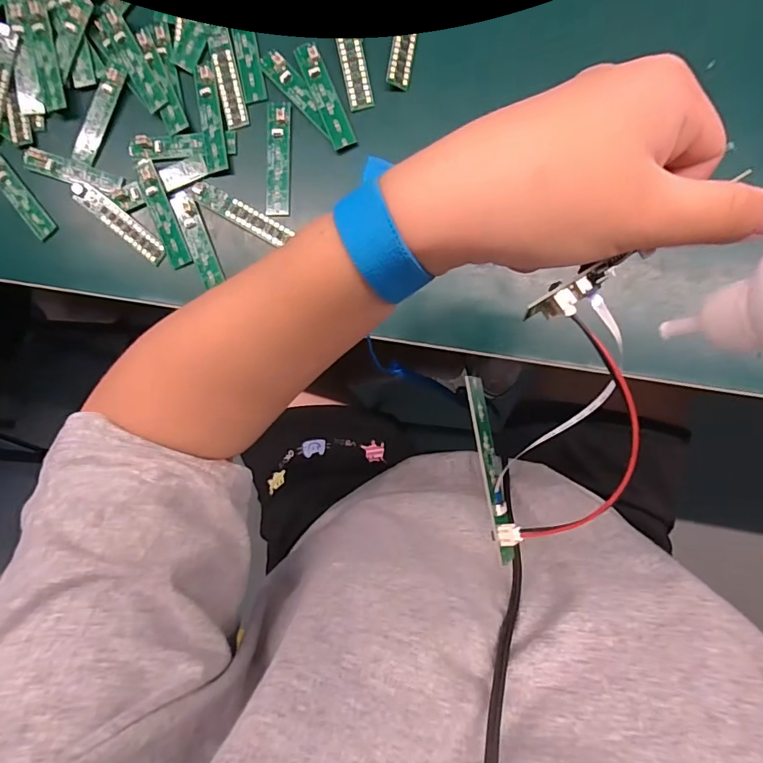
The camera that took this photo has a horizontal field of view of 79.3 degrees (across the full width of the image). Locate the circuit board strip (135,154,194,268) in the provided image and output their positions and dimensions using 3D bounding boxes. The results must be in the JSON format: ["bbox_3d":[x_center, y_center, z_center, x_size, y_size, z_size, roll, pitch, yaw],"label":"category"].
[{"bbox_3d":[-0.168,-0.131,0.353,0.017,0.006,0.086,-20,90,6],"label":"circuit board strip"}]

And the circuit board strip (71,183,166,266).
[{"bbox_3d":[-0.205,-0.124,0.357,0.084,0.007,0.017,39,95,3],"label":"circuit board strip"}]

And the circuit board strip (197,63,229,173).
[{"bbox_3d":[-0.128,-0.200,0.348,0.017,0.004,0.079,-5,91,6],"label":"circuit board strip"}]

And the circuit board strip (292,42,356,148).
[{"bbox_3d":[-0.042,-0.212,0.340,0.017,0.004,0.079,-23,89,6],"label":"circuit board strip"}]

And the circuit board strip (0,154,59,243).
[{"bbox_3d":[-0.291,-0.149,0.364,0.016,0.008,0.080,-39,88,6],"label":"circuit board strip"}]

